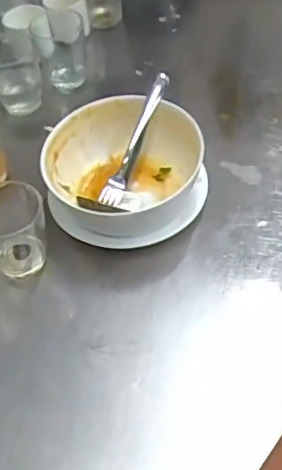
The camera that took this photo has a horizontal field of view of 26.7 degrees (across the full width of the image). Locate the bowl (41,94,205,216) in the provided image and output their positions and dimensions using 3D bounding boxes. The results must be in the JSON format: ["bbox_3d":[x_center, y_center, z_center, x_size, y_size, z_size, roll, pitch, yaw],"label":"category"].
[{"bbox_3d":[-0.025,-0.084,0.715,0.163,0.080,0.163,-4,50,4],"label":"bowl"}]

